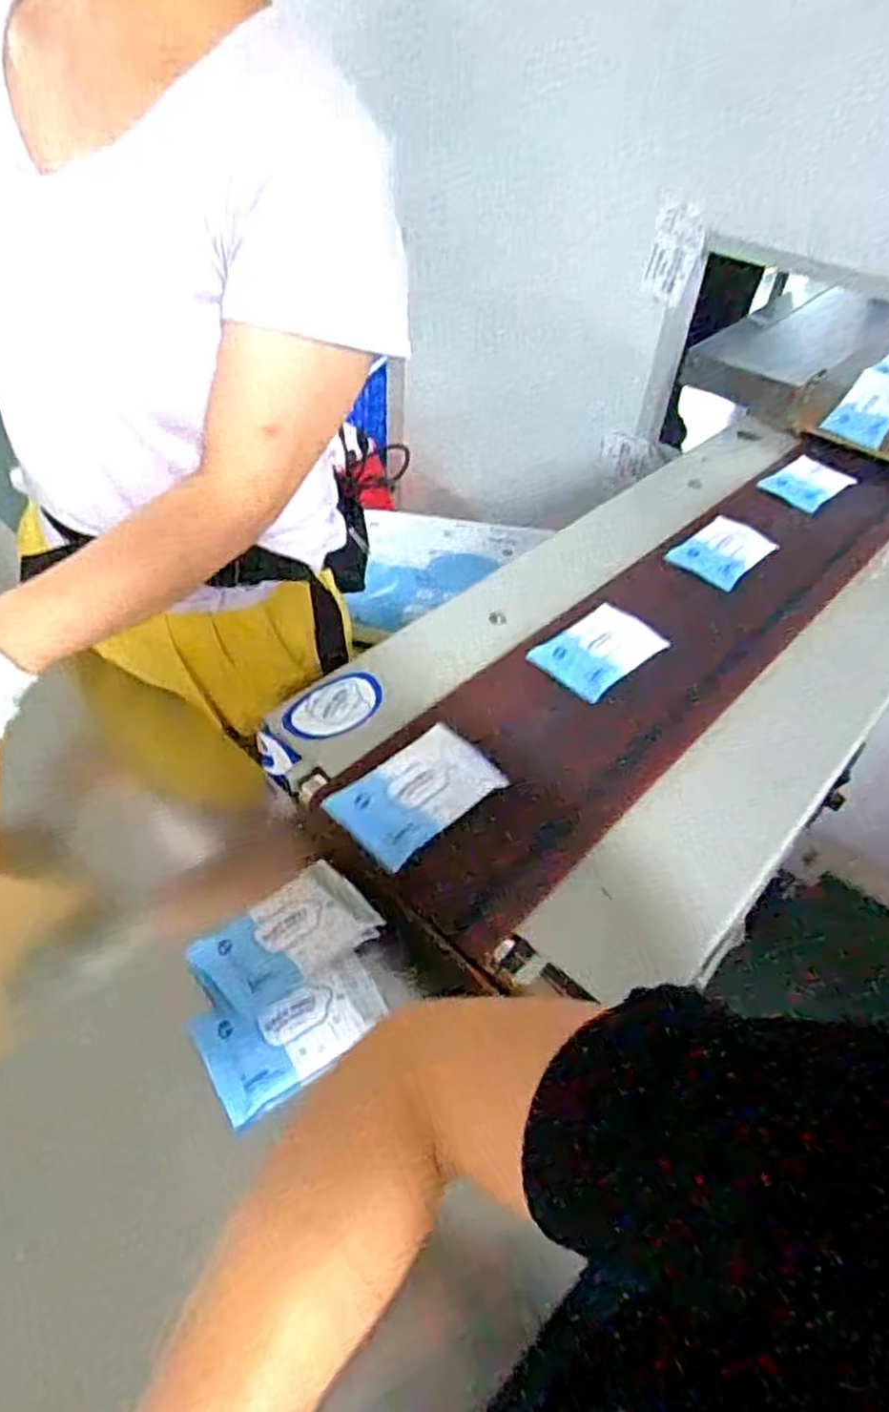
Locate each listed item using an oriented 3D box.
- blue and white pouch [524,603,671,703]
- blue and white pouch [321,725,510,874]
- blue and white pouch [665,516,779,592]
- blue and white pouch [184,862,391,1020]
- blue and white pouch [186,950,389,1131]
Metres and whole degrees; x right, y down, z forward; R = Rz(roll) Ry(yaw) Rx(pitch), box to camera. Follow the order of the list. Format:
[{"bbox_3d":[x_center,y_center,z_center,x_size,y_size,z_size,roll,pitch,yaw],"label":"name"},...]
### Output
[{"bbox_3d":[0.164,-0.064,0.804,0.086,0.027,0.148,35,52,29],"label":"blue and white pouch"},{"bbox_3d":[-0.021,0.070,0.629,0.080,0.018,0.135,35,52,29],"label":"blue and white pouch"},{"bbox_3d":[0.365,-0.204,0.999,0.095,0.037,0.157,34,51,28],"label":"blue and white pouch"},{"bbox_3d":[-0.127,0.183,0.608,0.139,0.029,0.080,-31,53,-30],"label":"blue and white pouch"},{"bbox_3d":[-0.111,0.240,0.569,0.134,0.018,0.077,-24,50,-26],"label":"blue and white pouch"}]

